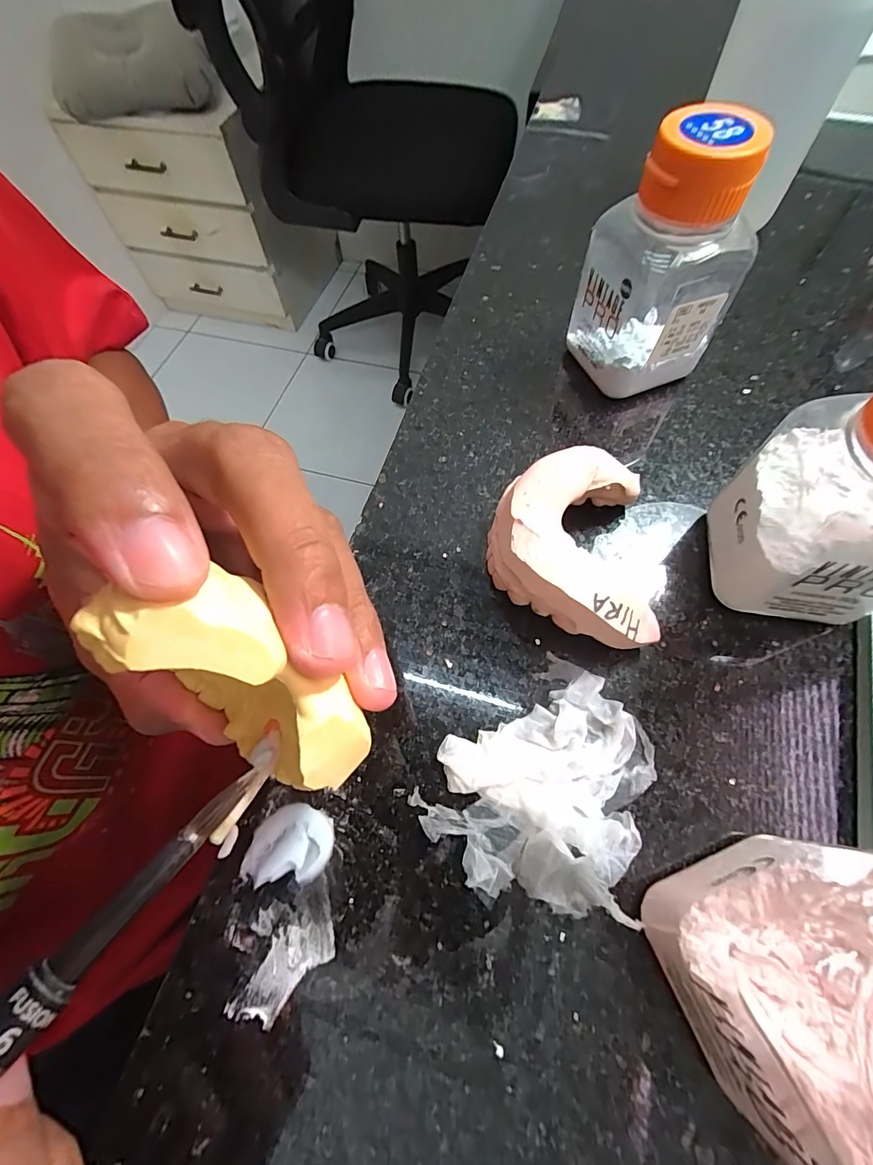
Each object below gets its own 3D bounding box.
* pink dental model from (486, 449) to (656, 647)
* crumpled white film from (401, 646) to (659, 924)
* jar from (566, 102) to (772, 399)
[{"bbox_3d":[0.040,-0.011,0.136,0.045,0.025,0.058,2,66,3],"label":"pink dental model"},{"bbox_3d":[0.030,0.052,0.116,0.051,0.010,0.059,37,72,17],"label":"crumpled white film"},{"bbox_3d":[0.075,-0.103,0.150,0.036,0.073,0.037,-24,66,-8],"label":"jar"}]

